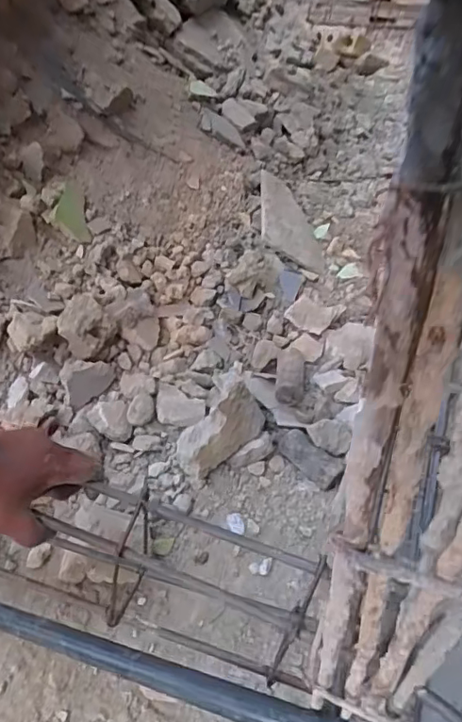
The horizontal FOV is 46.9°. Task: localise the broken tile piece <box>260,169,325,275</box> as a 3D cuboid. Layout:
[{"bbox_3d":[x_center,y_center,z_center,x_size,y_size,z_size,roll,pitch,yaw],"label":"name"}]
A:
[{"bbox_3d":[0.137,-0.314,1.195,0.170,0.019,0.259,23,52,-26],"label":"broken tile piece"}]

